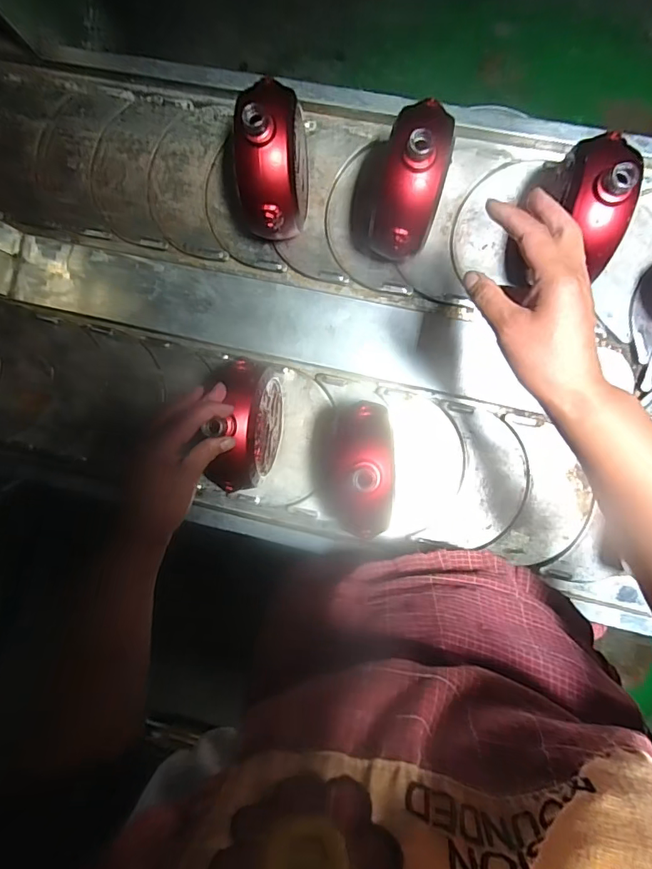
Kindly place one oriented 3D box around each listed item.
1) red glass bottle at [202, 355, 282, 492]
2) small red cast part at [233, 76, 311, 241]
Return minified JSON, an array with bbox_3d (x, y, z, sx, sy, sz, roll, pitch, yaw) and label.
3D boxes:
[{"bbox_3d":[-0.085,-0.010,0.506,0.050,0.137,0.133,7,94,5],"label":"red glass bottle"},{"bbox_3d":[-0.049,-0.277,0.497,0.057,0.153,0.147,0,88,7],"label":"small red cast part"}]

